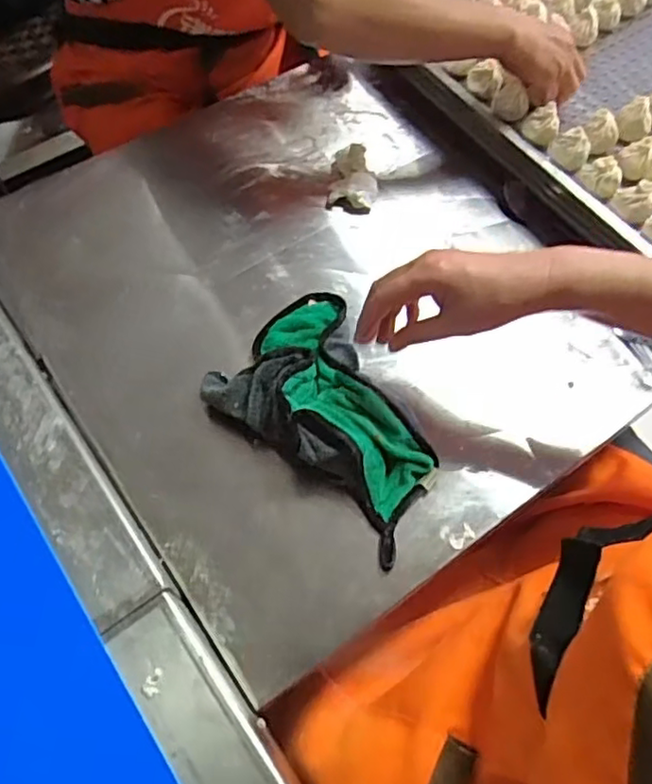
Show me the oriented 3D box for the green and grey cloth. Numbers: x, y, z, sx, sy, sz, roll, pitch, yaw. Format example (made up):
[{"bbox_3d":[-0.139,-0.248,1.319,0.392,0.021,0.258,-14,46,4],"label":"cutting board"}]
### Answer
[{"bbox_3d":[0.018,0.002,0.565,0.235,0.056,0.168,39,68,18],"label":"green and grey cloth"}]

